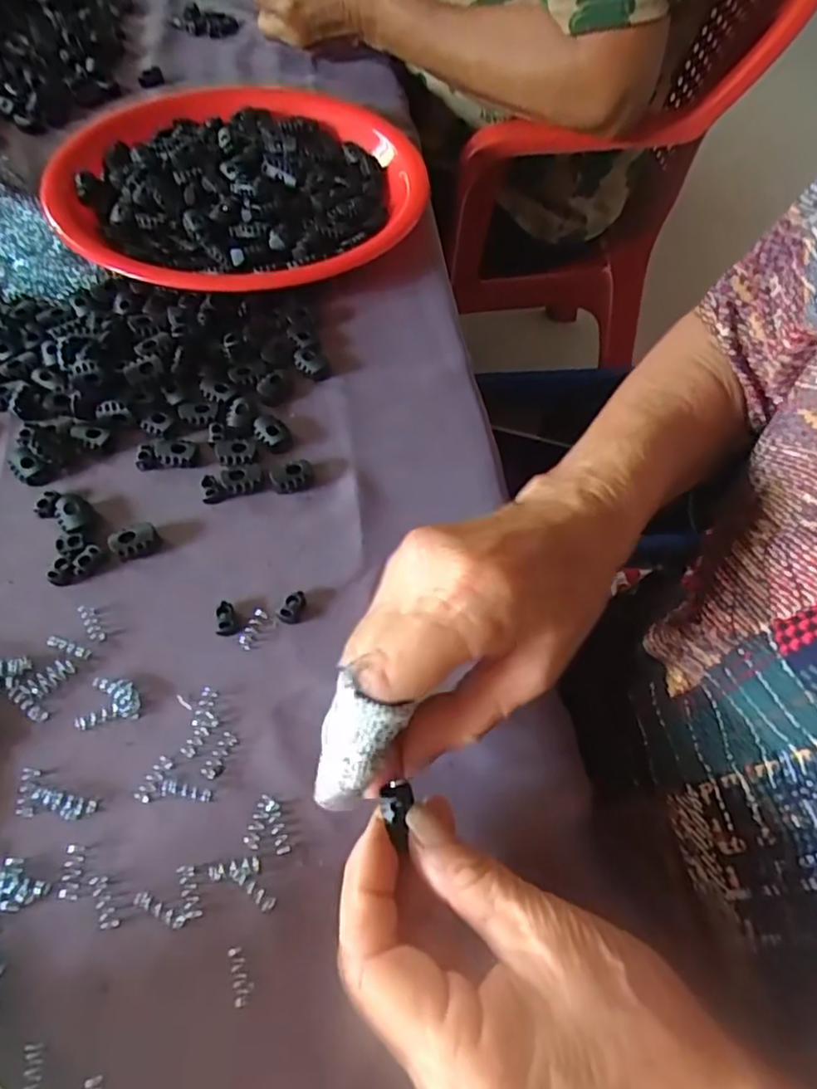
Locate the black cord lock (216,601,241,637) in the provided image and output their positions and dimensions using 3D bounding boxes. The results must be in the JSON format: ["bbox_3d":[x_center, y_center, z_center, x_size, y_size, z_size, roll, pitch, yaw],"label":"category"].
[{"bbox_3d":[-0.083,0.034,0.299,0.010,0.004,0.016,-14,59,-10],"label":"black cord lock"}]

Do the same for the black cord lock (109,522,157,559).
[{"bbox_3d":[-0.134,-0.001,0.317,0.021,0.009,0.015,-17,59,-12],"label":"black cord lock"}]

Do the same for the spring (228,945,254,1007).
[{"bbox_3d":[-0.058,0.148,0.224,0.006,0.004,0.017,-13,59,-13],"label":"spring"}]

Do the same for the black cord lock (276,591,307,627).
[{"bbox_3d":[-0.054,0.029,0.302,0.011,0.007,0.016,19,59,10],"label":"black cord lock"}]

